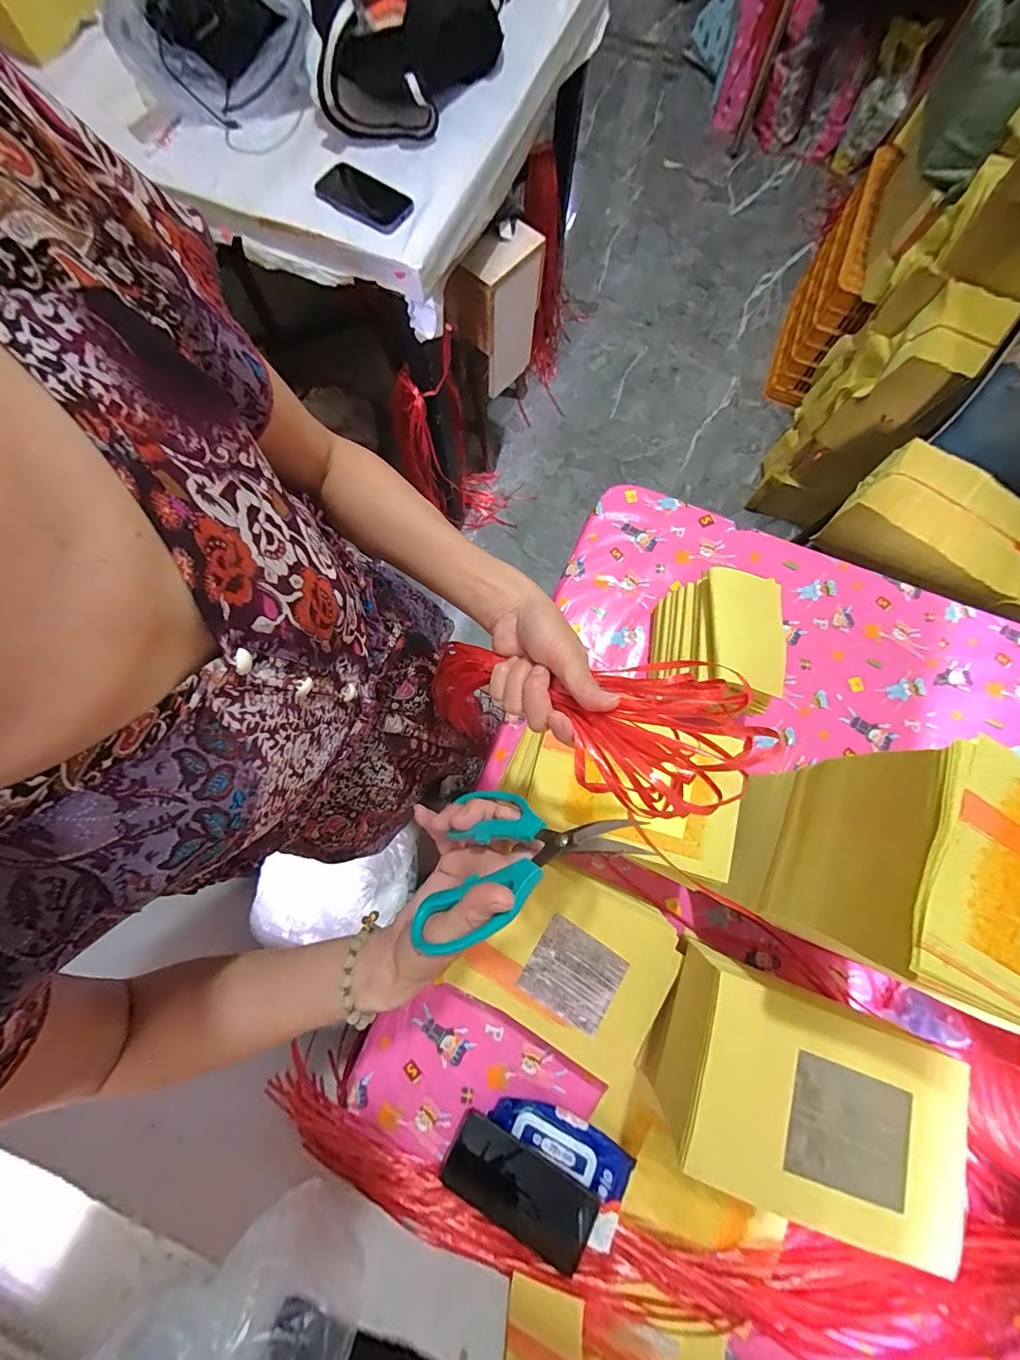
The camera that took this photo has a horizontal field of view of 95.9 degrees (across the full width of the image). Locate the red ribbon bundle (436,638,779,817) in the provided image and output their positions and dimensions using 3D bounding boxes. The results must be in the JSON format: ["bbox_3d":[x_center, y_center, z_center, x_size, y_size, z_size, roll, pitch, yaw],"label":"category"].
[{"bbox_3d":[0.042,0.023,0.347,0.265,0.057,0.100,12,76,35],"label":"red ribbon bundle"}]

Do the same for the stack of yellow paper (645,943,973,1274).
[{"bbox_3d":[0.278,0.396,0.479,0.237,0.168,0.170,20,79,3],"label":"stack of yellow paper"}]

